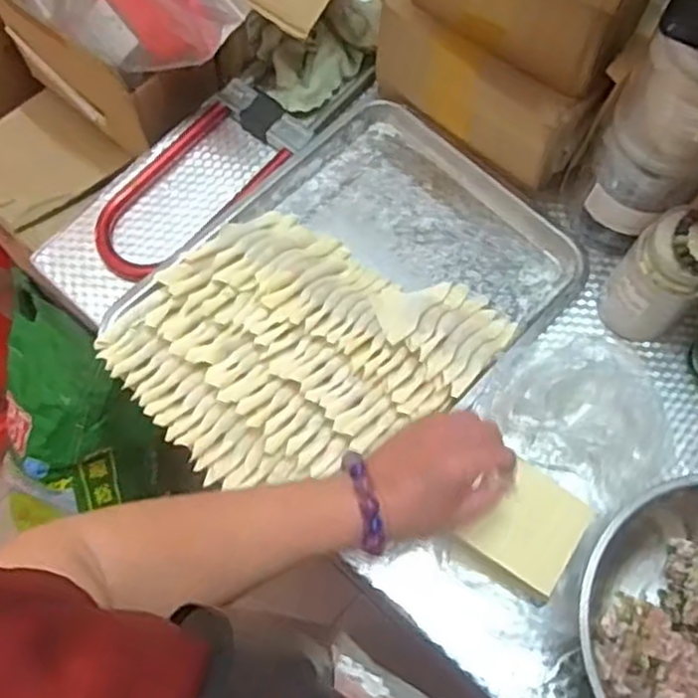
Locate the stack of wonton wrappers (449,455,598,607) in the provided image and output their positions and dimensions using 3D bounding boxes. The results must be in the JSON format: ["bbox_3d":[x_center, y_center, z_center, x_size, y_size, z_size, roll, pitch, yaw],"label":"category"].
[{"bbox_3d":[0.145,0.151,0.608,0.082,0.034,0.094,31,88,19],"label":"stack of wonton wrappers"}]

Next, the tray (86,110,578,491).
[{"bbox_3d":[-0.001,-0.049,0.687,0.294,0.042,0.398,42,75,14],"label":"tray"}]

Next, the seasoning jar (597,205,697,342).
[{"bbox_3d":[0.273,-0.062,0.641,0.068,0.130,0.067,0,70,0],"label":"seasoning jar"}]

